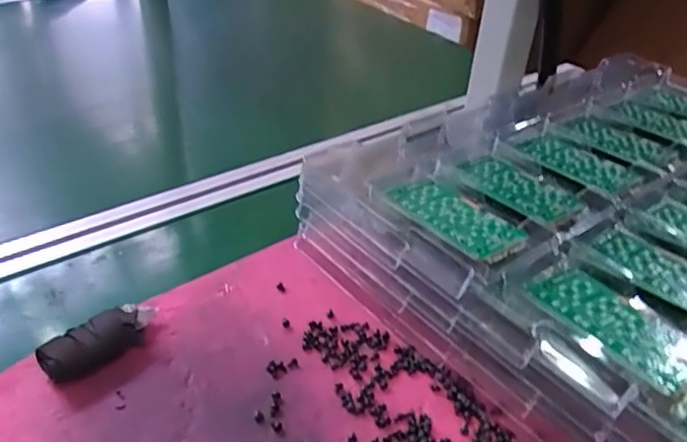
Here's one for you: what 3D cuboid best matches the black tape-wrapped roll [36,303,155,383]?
[{"bbox_3d":[-0.146,0.072,0.375,0.028,0.018,0.069,29,43,30],"label":"black tape-wrapped roll"}]

